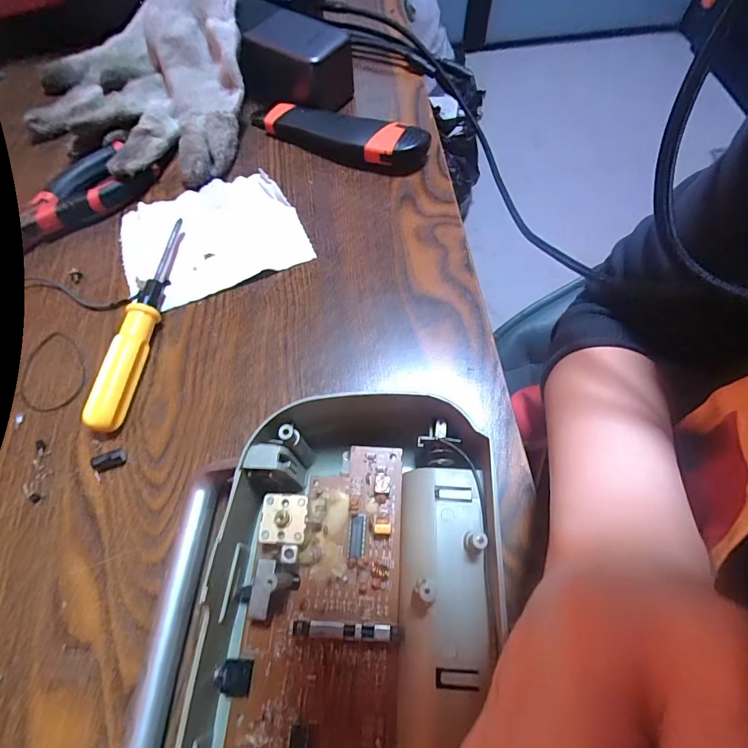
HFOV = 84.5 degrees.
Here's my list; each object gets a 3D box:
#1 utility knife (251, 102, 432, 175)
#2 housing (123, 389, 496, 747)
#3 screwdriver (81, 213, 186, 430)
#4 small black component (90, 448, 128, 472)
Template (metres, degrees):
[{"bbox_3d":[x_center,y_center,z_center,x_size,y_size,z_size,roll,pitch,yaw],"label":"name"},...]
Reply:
[{"bbox_3d":[-0.035,-0.206,0.349,0.162,0.032,0.039,19,65,10],"label":"utility knife"},{"bbox_3d":[-0.028,0.141,0.161,0.147,0.055,0.272,4,64,3],"label":"housing"},{"bbox_3d":[-0.150,-0.031,0.267,0.016,0.020,0.141,7,64,4],"label":"screwdriver"},{"bbox_3d":[-0.151,0.049,0.235,0.018,0.009,0.008,-24,66,-11],"label":"small black component"}]

